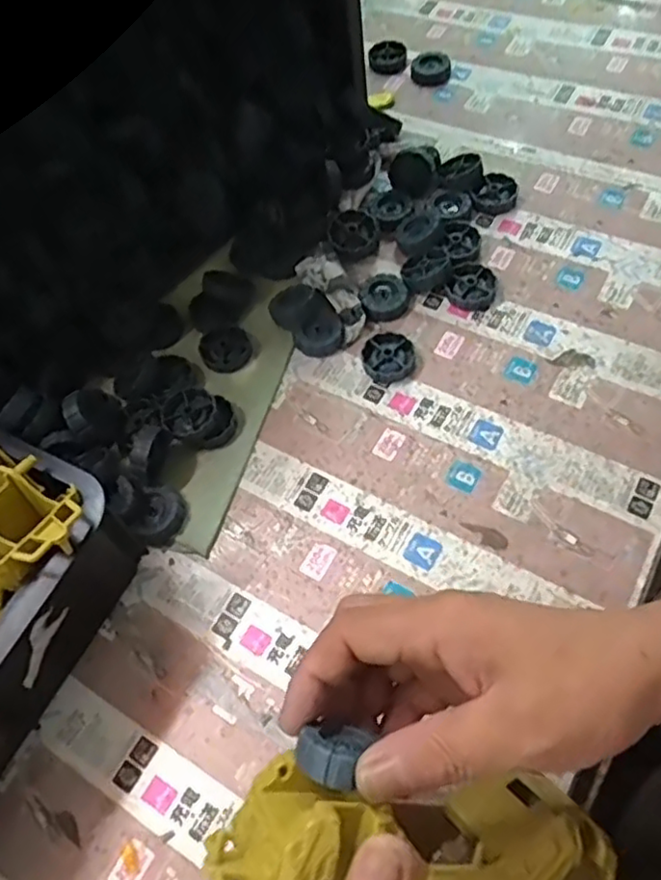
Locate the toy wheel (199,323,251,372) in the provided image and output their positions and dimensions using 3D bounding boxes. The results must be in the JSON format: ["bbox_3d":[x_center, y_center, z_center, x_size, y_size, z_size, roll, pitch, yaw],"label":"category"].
[{"bbox_3d":[-0.081,-0.072,0.492,0.040,0.013,0.037,-3,61,5],"label":"toy wheel"}]

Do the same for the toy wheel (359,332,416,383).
[{"bbox_3d":[0.043,-0.061,0.473,0.039,0.012,0.042,-3,61,5],"label":"toy wheel"}]

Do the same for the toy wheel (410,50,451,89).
[{"bbox_3d":[0.098,-0.365,0.631,0.038,0.013,0.037,-3,61,5],"label":"toy wheel"}]

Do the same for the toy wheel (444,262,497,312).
[{"bbox_3d":[0.110,-0.118,0.495,0.038,0.010,0.040,-3,61,5],"label":"toy wheel"}]

